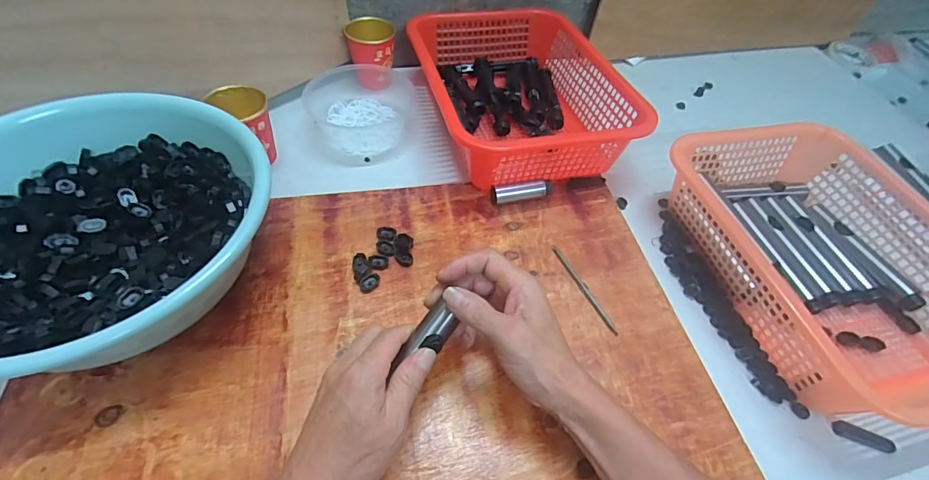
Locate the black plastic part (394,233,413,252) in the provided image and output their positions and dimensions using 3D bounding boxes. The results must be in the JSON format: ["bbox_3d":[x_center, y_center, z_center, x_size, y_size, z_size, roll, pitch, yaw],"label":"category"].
[{"bbox_3d":[-0.067,0.004,0.479,0.021,0.012,0.023,-3,52,-8],"label":"black plastic part"}]

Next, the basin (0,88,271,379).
[{"bbox_3d":[-0.338,-0.008,0.399,0.279,0.114,0.288,3,52,-3],"label":"basin"}]

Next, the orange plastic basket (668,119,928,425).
[{"bbox_3d":[0.389,0.020,0.465,0.241,0.082,0.320,-8,53,-12],"label":"orange plastic basket"}]

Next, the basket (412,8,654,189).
[{"bbox_3d":[0.068,-0.210,0.612,0.245,0.089,0.320,-10,54,-13],"label":"basket"}]

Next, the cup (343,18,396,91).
[{"bbox_3d":[-0.138,-0.279,0.653,0.066,0.078,0.067,3,52,-3],"label":"cup"}]

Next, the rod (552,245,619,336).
[{"bbox_3d":[0.128,0.050,0.466,0.009,0.005,0.117,-16,55,-18],"label":"rod"}]

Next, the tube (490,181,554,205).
[{"bbox_3d":[0.069,-0.058,0.527,0.078,0.024,0.022,-5,53,-10],"label":"tube"}]

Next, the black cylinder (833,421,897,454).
[{"bbox_3d":[0.372,0.182,0.403,0.051,0.010,0.013,20,53,10],"label":"black cylinder"}]

